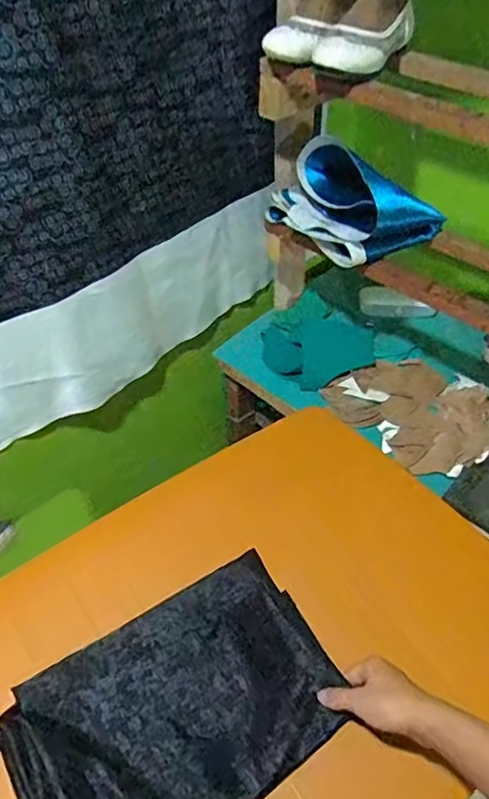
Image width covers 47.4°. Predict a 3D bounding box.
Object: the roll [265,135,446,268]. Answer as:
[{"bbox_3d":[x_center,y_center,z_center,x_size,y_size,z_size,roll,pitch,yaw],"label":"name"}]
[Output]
[{"bbox_3d":[0.180,-0.336,0.898,0.223,0.139,0.207,0,46,0],"label":"roll"}]

